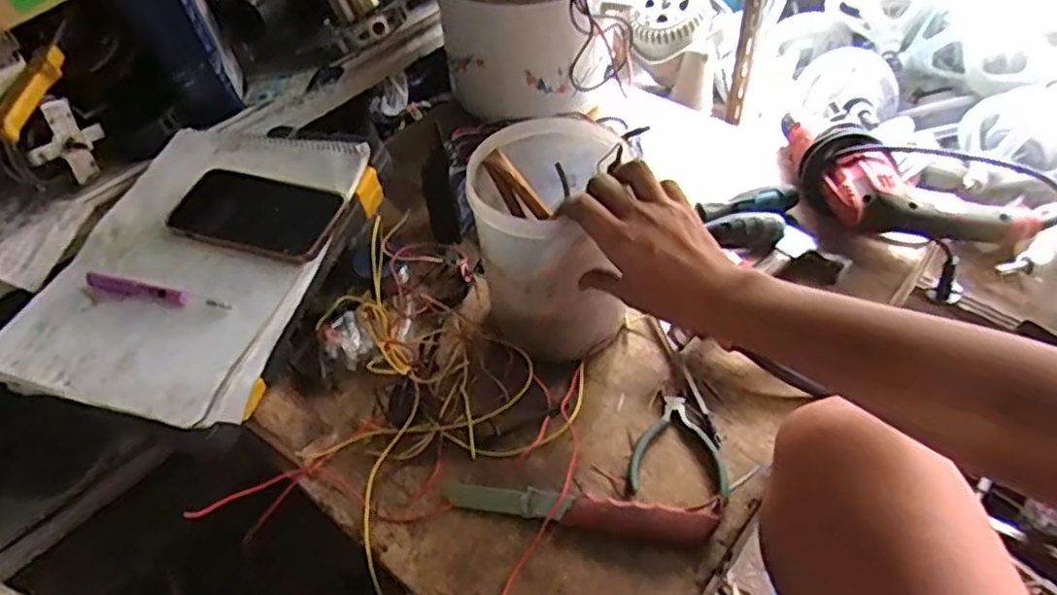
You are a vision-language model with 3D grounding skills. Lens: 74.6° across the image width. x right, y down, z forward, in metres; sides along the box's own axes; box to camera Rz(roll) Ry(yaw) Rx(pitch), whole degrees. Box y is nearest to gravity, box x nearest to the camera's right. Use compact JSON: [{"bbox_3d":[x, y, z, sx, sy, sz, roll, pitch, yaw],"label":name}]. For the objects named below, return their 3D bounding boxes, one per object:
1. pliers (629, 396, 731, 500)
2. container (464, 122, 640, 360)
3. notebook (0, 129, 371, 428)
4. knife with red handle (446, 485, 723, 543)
[{"bbox_3d":[0.126,0.121,0.578,0.078,0.009,0.091,6,49,9],"label":"pliers"},{"bbox_3d":[0.020,-0.049,0.616,0.123,0.175,0.133,19,52,19],"label":"container"},{"bbox_3d":[-0.304,-0.043,0.626,0.235,0.019,0.312,10,56,15],"label":"notebook"},{"bbox_3d":[0.042,0.166,0.541,0.209,0.021,0.033,4,48,7],"label":"knife with red handle"}]

